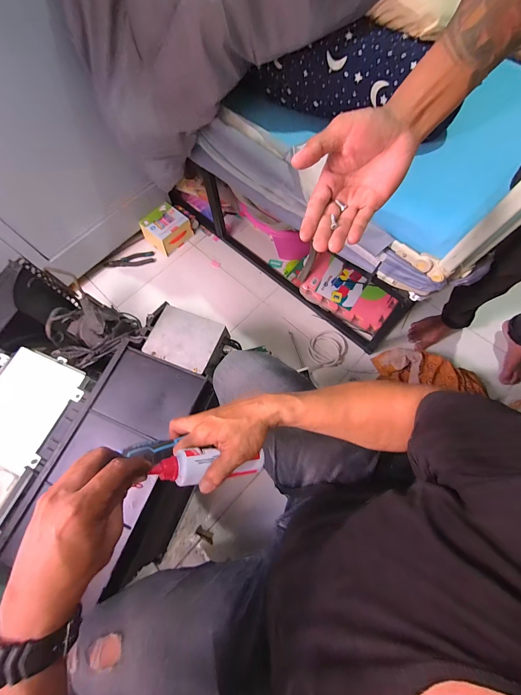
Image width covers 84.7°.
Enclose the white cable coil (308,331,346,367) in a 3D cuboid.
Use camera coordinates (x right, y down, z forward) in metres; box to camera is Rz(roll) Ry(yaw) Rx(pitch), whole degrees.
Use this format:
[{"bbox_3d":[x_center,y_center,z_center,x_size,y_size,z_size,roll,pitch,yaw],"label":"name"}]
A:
[{"bbox_3d":[0.225,-0.001,0.972,0.117,0.009,0.135,26,72,12],"label":"white cable coil"}]

